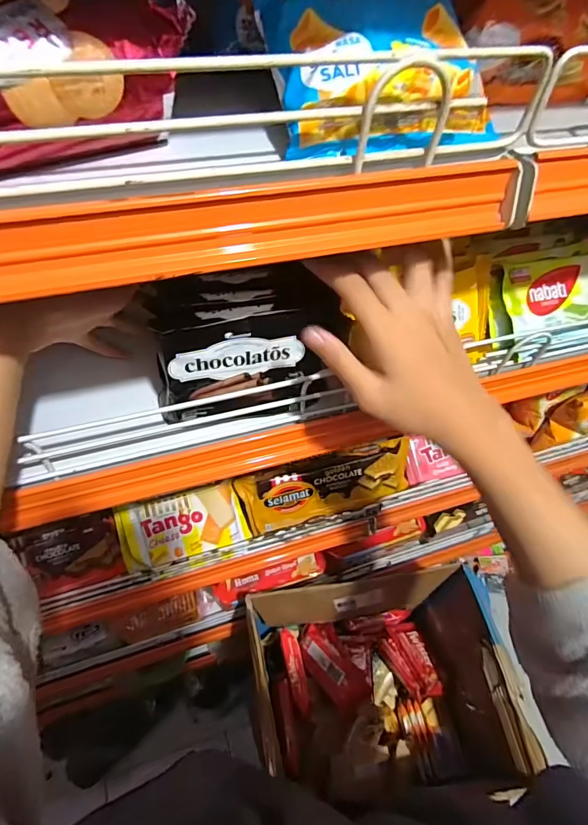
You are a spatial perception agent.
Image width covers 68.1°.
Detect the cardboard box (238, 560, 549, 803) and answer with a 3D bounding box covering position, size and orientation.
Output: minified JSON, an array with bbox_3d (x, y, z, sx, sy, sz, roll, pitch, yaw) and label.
[{"bbox_3d":[0.121,0.450,0.710,0.355,0.300,0.249,-3,52,-6],"label":"cardboard box"}]

